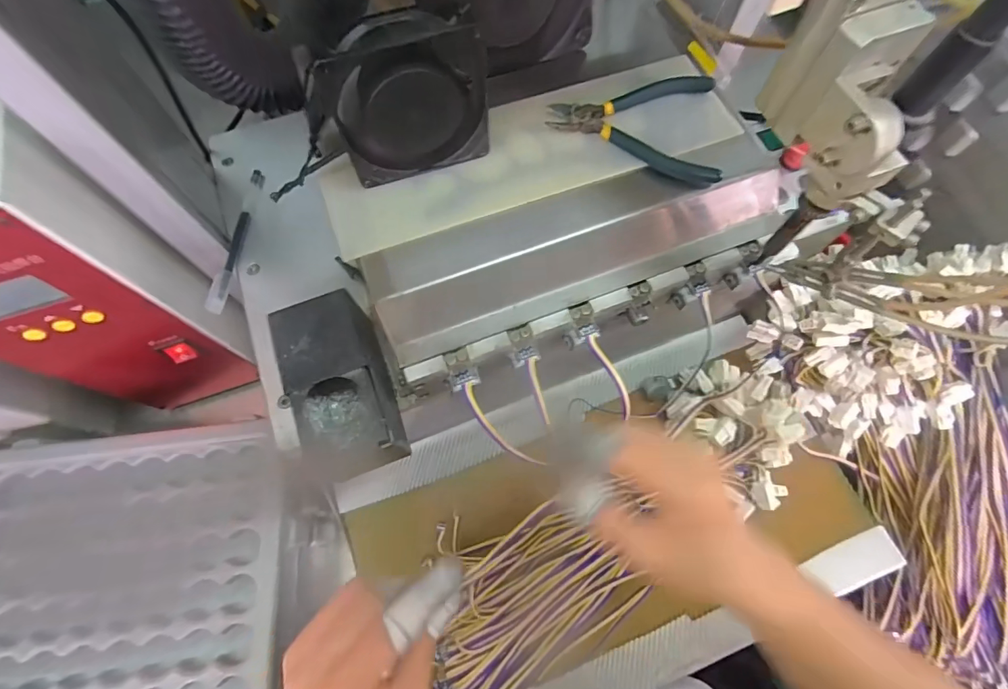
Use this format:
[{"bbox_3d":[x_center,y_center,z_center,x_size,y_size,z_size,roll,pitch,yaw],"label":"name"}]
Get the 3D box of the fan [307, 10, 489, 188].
[{"bbox_3d":[-0.060,-0.145,0.278,0.102,0.090,0.028,-21,71,-8],"label":"fan"}]

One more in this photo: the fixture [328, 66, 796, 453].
[{"bbox_3d":[0.044,-0.082,0.334,0.299,0.071,0.189,-22,71,-8],"label":"fixture"}]

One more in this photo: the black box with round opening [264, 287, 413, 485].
[{"bbox_3d":[-0.110,0.029,0.312,0.066,0.061,0.111,-16,70,-6],"label":"black box with round opening"}]

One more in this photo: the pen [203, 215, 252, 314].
[{"bbox_3d":[-0.229,-0.070,0.382,0.012,0.008,0.092,7,70,3],"label":"pen"}]

